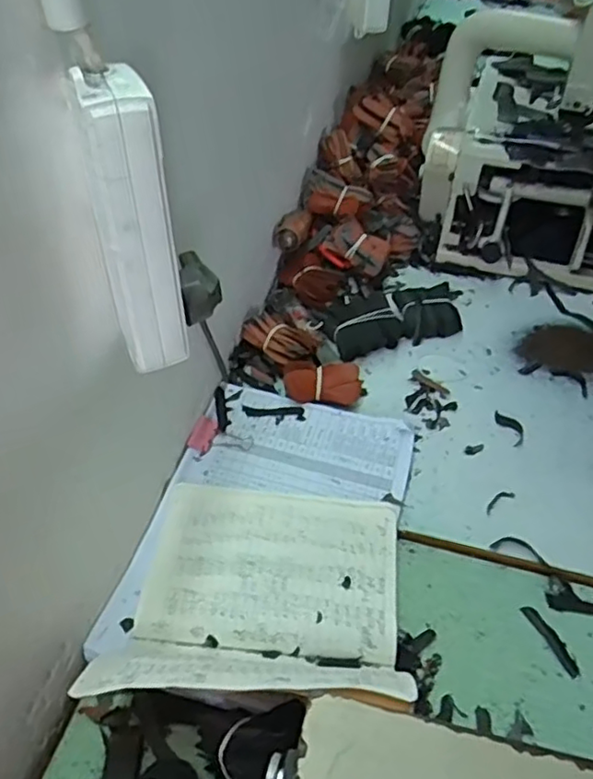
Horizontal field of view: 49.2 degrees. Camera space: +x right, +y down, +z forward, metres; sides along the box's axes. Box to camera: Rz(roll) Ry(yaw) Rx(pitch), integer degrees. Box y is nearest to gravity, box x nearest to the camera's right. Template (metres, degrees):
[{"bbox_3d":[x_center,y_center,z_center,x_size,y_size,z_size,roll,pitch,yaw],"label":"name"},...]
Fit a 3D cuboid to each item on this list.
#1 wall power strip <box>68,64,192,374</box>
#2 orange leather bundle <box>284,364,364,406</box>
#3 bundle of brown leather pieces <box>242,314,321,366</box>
[{"bbox_3d":[-0.088,-0.085,0.359,0.039,0.164,0.037,-16,50,-16],"label":"wall power strip"},{"bbox_3d":[0.030,-0.008,0.687,0.083,0.021,0.044,6,48,3],"label":"orange leather bundle"},{"bbox_3d":[-0.019,-0.053,0.713,0.084,0.036,0.040,29,53,22],"label":"bundle of brown leather pieces"}]

